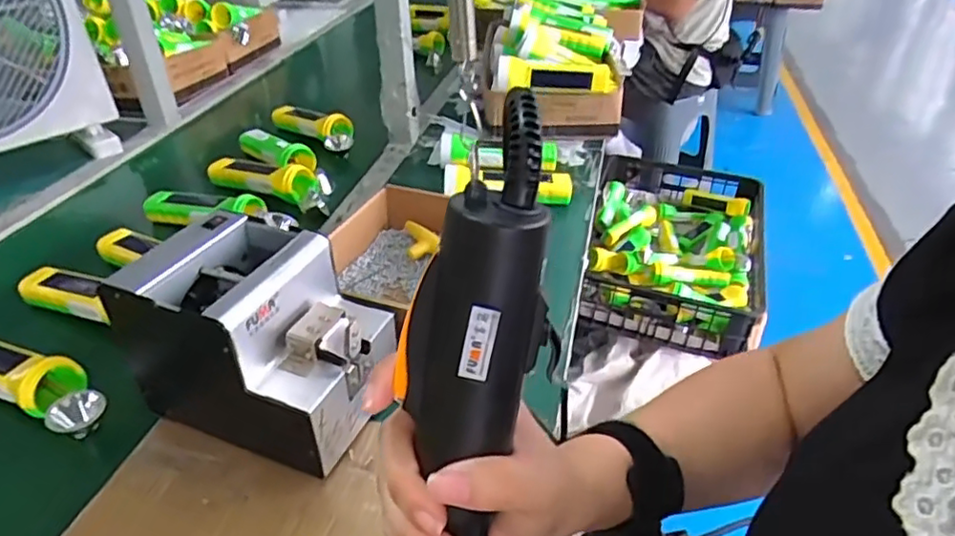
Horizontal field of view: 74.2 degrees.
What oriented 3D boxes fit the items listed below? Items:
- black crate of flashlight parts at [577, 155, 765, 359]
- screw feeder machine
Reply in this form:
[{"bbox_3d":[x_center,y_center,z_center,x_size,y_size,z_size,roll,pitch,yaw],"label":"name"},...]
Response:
[{"bbox_3d":[0.457,-0.061,1.467,0.378,0.136,0.568,11,37,17],"label":"black crate of flashlight parts"},{"bbox_3d":[-0.176,0.056,0.525,0.178,0.143,0.129,12,38,19],"label":"screw feeder machine"}]

